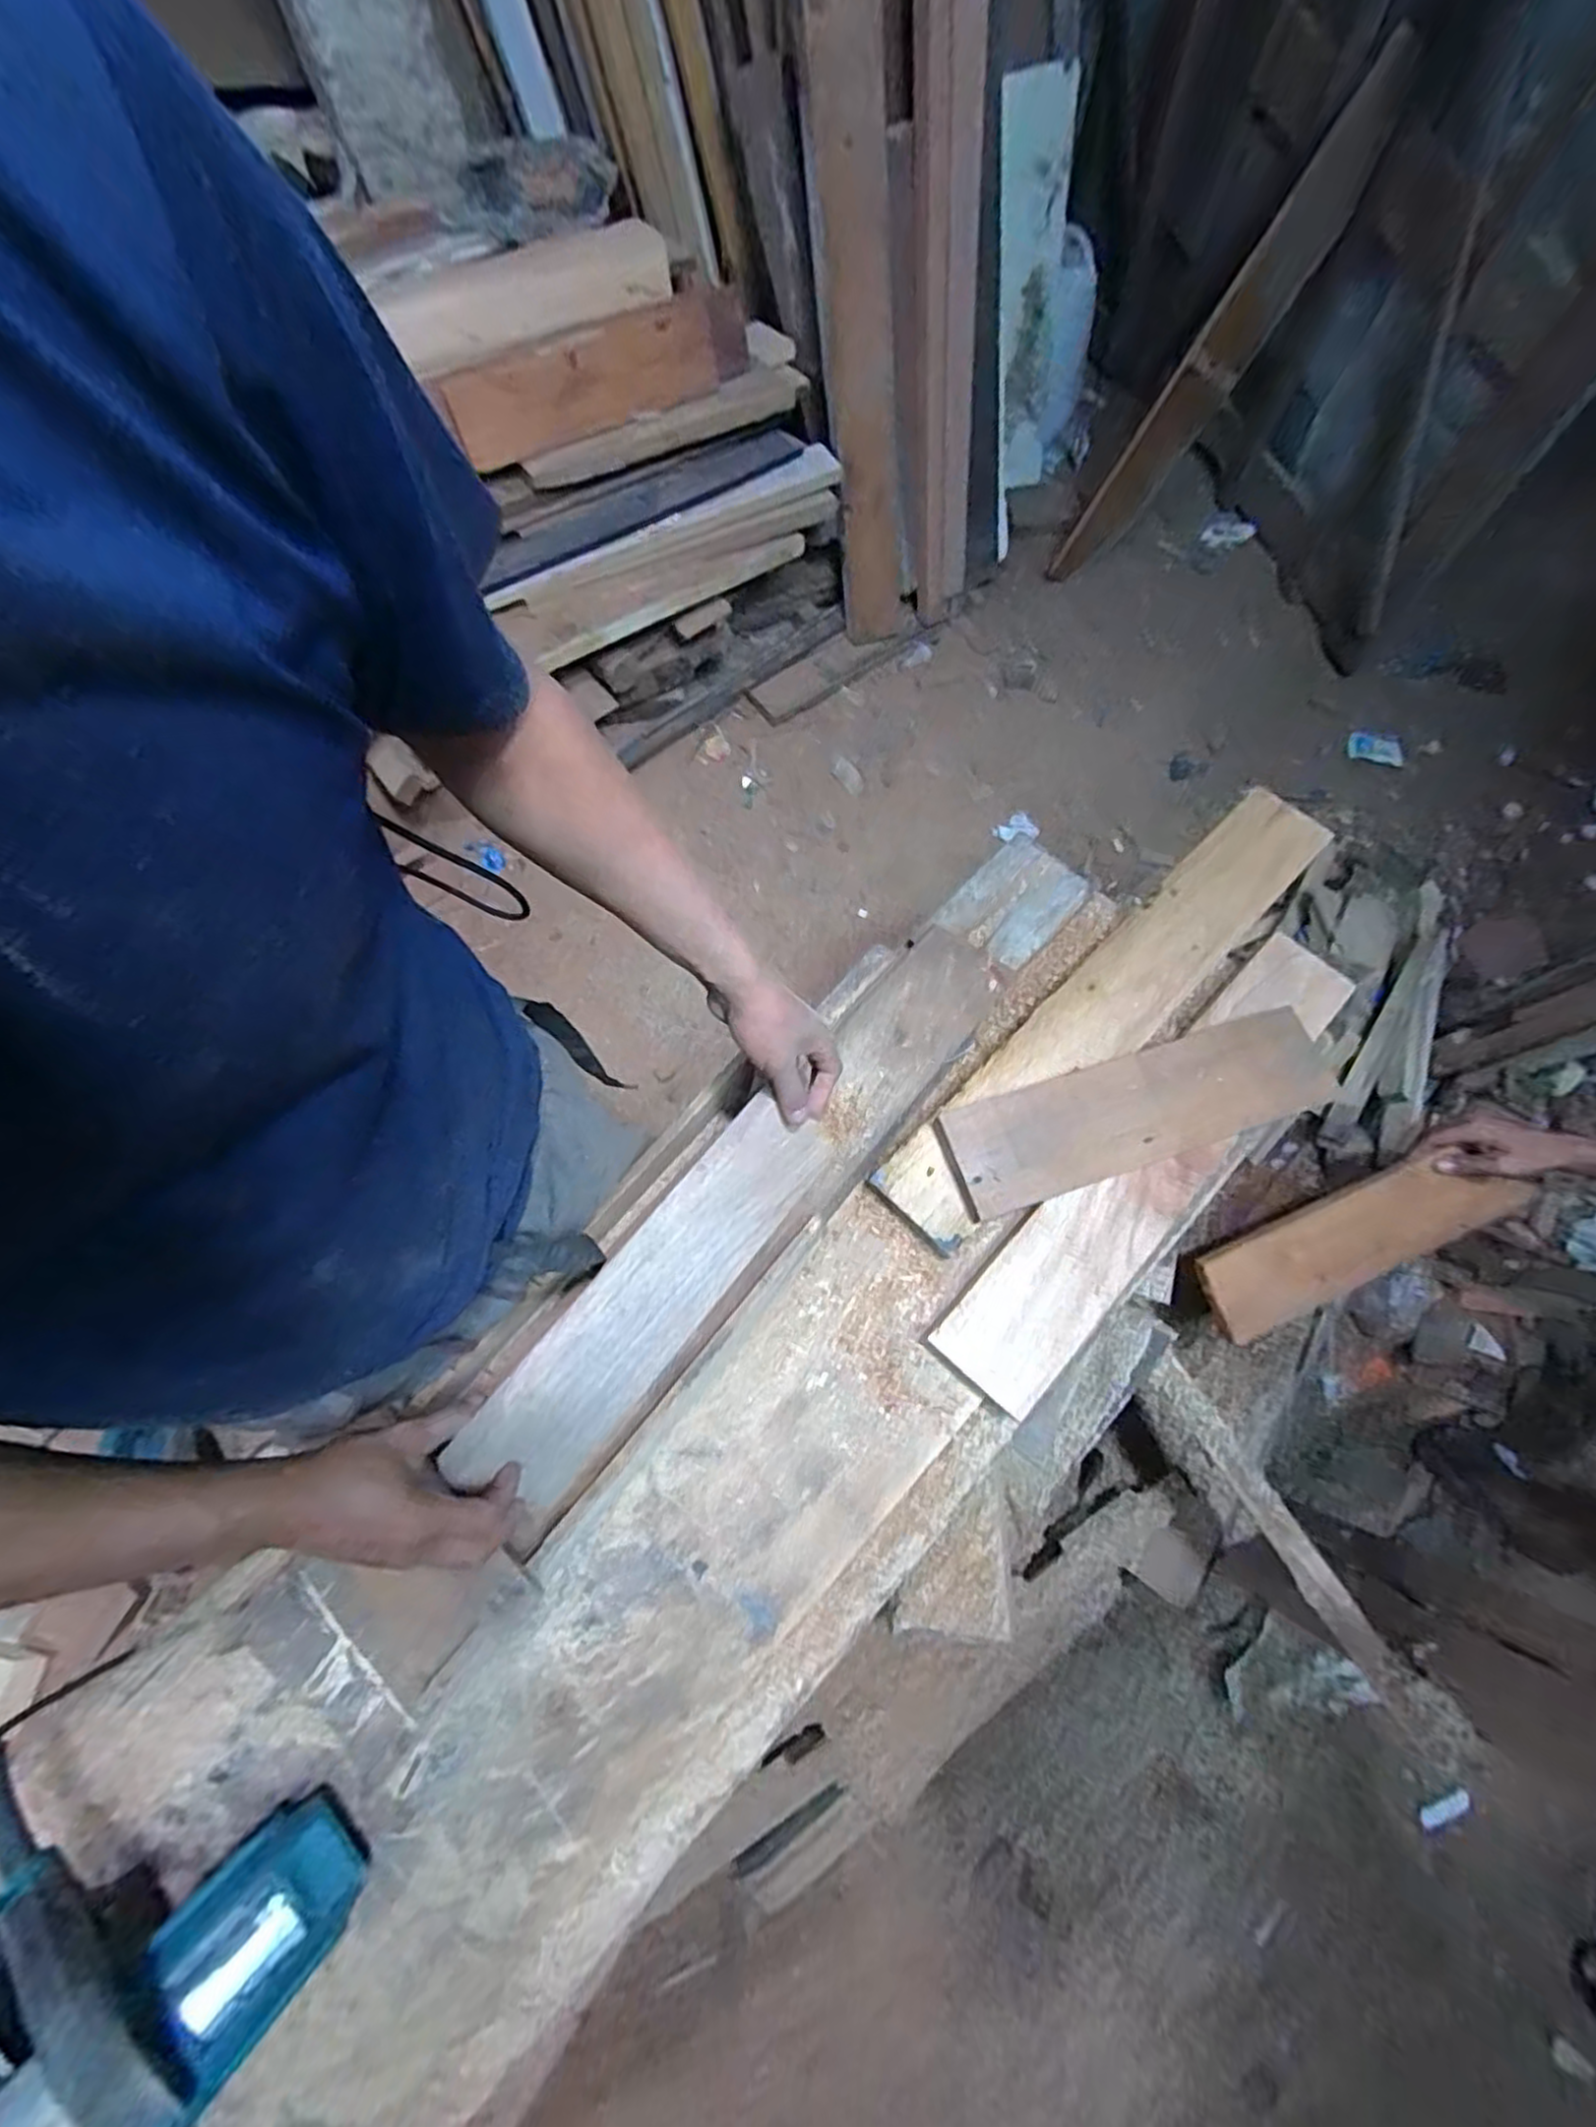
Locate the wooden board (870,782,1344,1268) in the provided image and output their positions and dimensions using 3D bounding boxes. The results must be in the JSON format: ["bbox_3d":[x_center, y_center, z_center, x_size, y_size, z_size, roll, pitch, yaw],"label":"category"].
[{"bbox_3d":[0.349,-0.076,0.792,0.679,0.022,0.102,-42,69,-16],"label":"wooden board"}]

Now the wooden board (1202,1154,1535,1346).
[{"bbox_3d":[0.711,0.213,0.927,0.434,0.023,0.131,-23,97,-6],"label":"wooden board"}]

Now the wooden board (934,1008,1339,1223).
[{"bbox_3d":[0.346,0.040,0.725,0.409,0.029,0.105,-16,70,-11],"label":"wooden board"}]

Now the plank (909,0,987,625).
[{"bbox_3d":[0.271,-1.304,1.362,0.114,0.886,0.045,-23,56,-7],"label":"plank"}]

